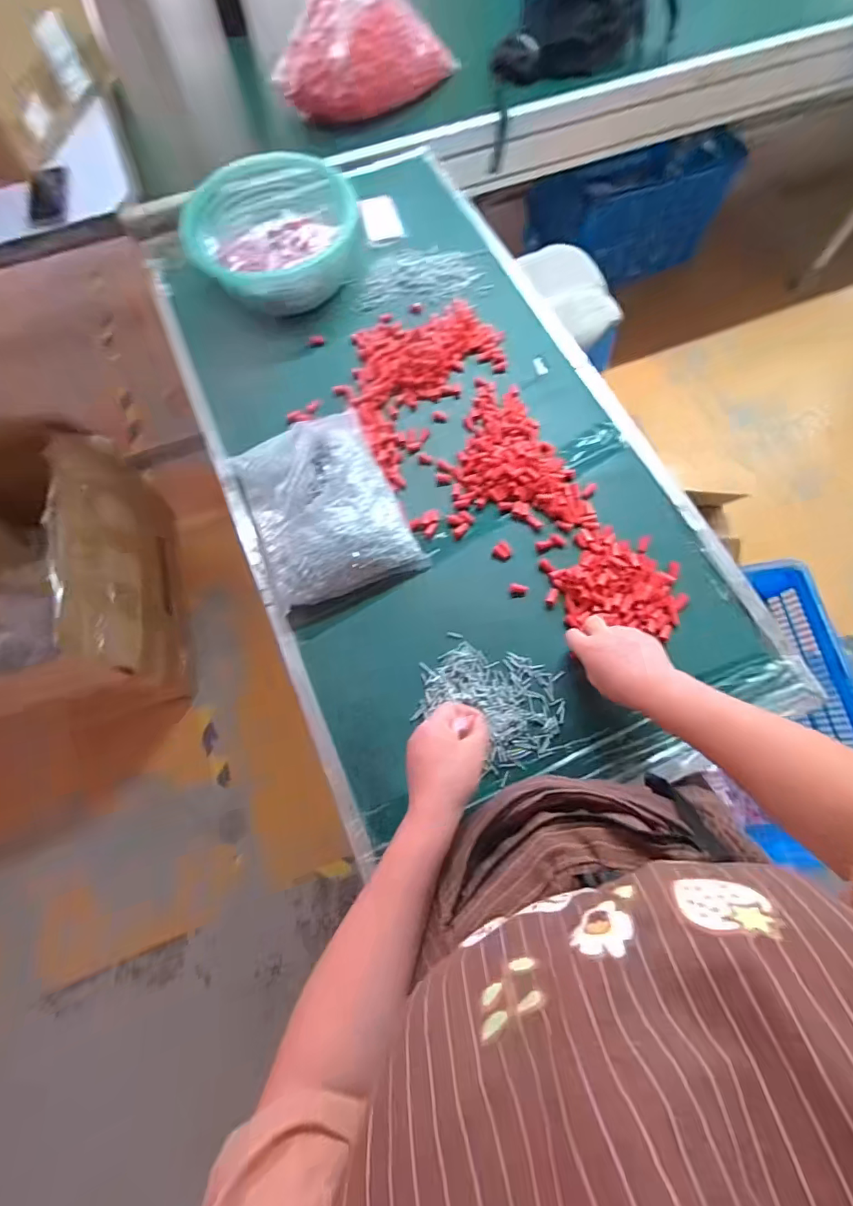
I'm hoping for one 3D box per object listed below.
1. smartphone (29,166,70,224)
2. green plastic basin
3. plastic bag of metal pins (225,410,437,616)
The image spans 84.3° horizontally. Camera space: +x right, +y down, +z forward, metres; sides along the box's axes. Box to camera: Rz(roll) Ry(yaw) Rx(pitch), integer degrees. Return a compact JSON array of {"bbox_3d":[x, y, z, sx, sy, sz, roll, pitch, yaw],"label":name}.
[{"bbox_3d":[-0.738,-0.799,0.923,0.065,0.012,0.152,-9,78,-15],"label":"smartphone"},{"bbox_3d":[-0.251,-0.620,0.792,0.267,0.094,0.267,-1,71,2],"label":"green plastic basin"},{"bbox_3d":[-0.146,-0.139,0.652,0.205,0.067,0.253,-22,72,-5],"label":"plastic bag of metal pins"}]

